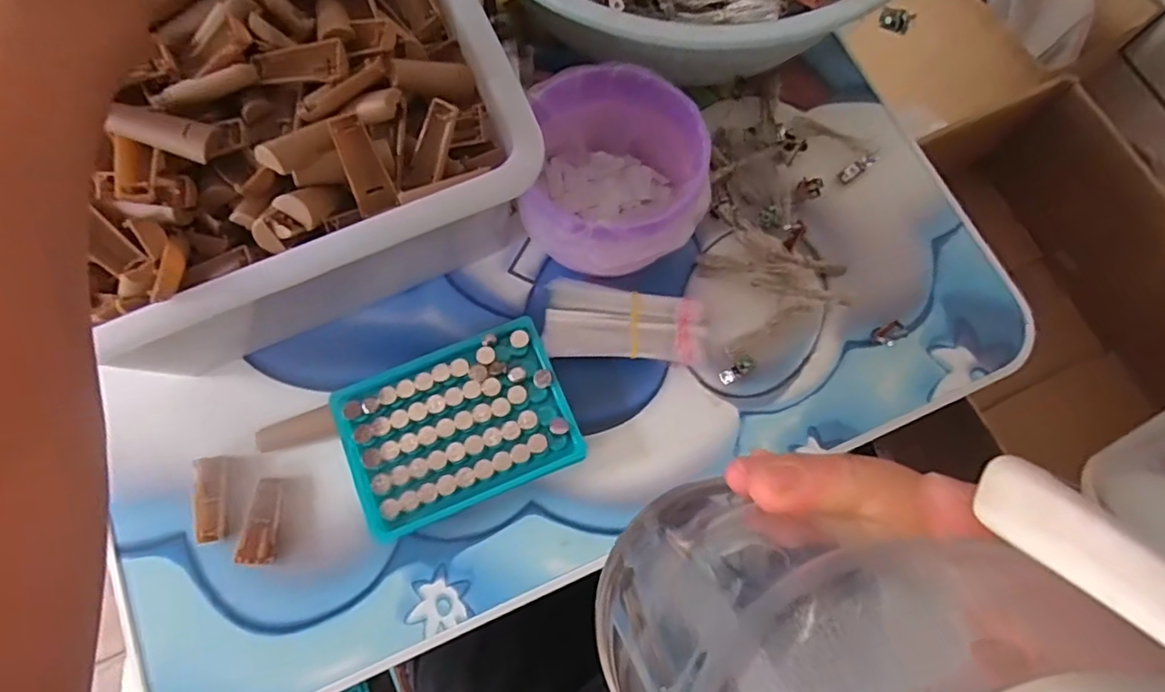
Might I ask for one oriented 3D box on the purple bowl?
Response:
[{"bbox_3d":[0.020,-0.098,0.369,0.103,0.069,0.109,0,75,0],"label":"purple bowl"}]

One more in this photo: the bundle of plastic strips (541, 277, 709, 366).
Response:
[{"bbox_3d":[0.028,-0.015,0.391,0.103,0.022,0.046,6,75,1],"label":"bundle of plastic strips"}]

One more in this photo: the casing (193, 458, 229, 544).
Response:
[{"bbox_3d":[-0.220,0.091,0.362,0.018,0.005,0.048,-7,75,-2],"label":"casing"}]

